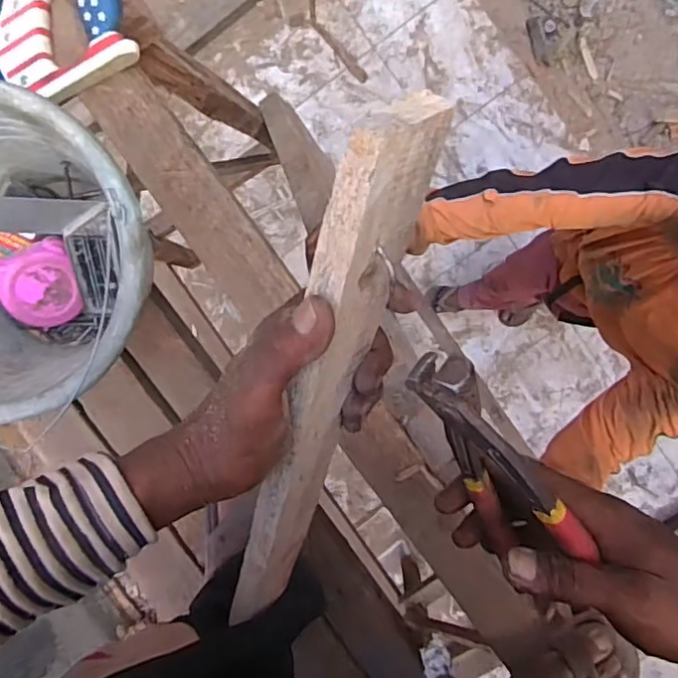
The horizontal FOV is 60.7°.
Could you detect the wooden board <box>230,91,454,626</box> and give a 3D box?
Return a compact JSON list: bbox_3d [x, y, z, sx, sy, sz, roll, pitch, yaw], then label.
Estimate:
[{"bbox_3d":[-0.017,0.036,0.307,0.026,0.062,0.318,34,127,23],"label":"wooden board"}]

